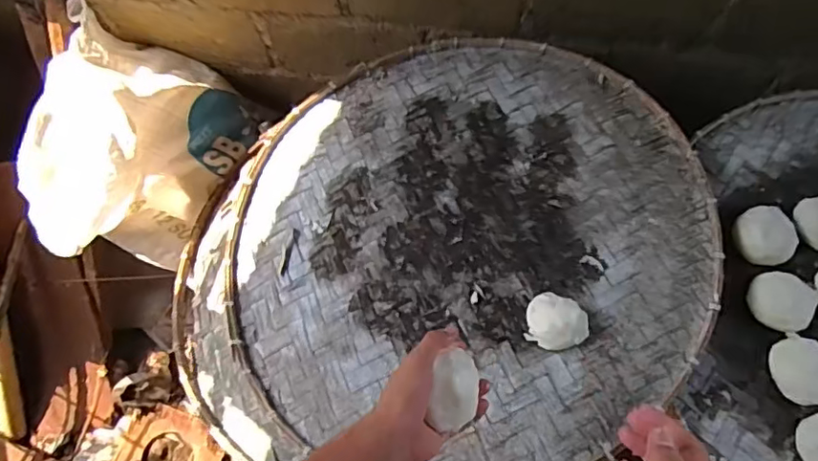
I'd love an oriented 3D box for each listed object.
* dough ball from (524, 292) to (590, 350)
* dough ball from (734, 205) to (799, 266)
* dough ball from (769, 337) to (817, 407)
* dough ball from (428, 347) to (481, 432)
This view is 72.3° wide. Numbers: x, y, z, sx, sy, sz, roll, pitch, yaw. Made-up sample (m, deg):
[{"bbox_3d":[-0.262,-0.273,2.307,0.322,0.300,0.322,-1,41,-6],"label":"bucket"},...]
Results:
[{"bbox_3d":[0.197,0.120,0.736,0.076,0.055,0.070,0,70,1],"label":"dough ball"},{"bbox_3d":[0.496,0.009,0.784,0.081,0.039,0.081,0,70,1],"label":"dough ball"},{"bbox_3d":[0.514,0.177,0.716,0.076,0.030,0.082,-1,70,1],"label":"dough ball"},{"bbox_3d":[0.041,0.153,0.548,0.043,0.033,0.067,18,82,-18],"label":"dough ball"}]

